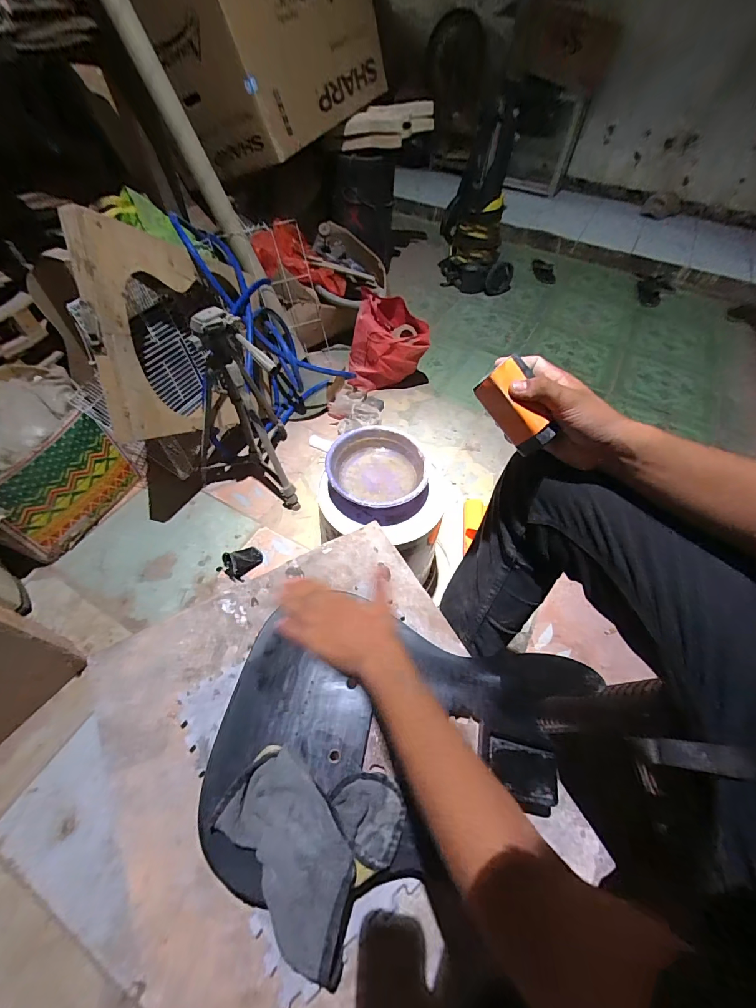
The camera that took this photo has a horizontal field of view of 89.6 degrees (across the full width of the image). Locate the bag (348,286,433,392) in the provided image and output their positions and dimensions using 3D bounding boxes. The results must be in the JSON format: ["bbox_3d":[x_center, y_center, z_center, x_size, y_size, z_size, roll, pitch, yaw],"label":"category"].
[{"bbox_3d":[0.035,-0.586,1.415,0.279,0.290,0.161,0,55,-3],"label":"bag"}]

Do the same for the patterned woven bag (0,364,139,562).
[{"bbox_3d":[-0.926,-0.107,1.013,0.336,0.312,0.395,25,57,14],"label":"patterned woven bag"}]

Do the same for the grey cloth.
[{"bbox_3d":[-0.067,0.306,0.357,0.162,0.052,0.148,30,58,17],"label":"grey cloth"}]

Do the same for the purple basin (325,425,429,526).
[{"bbox_3d":[-0.004,-0.059,0.777,0.188,0.071,0.191,1,55,-2],"label":"purple basin"}]

